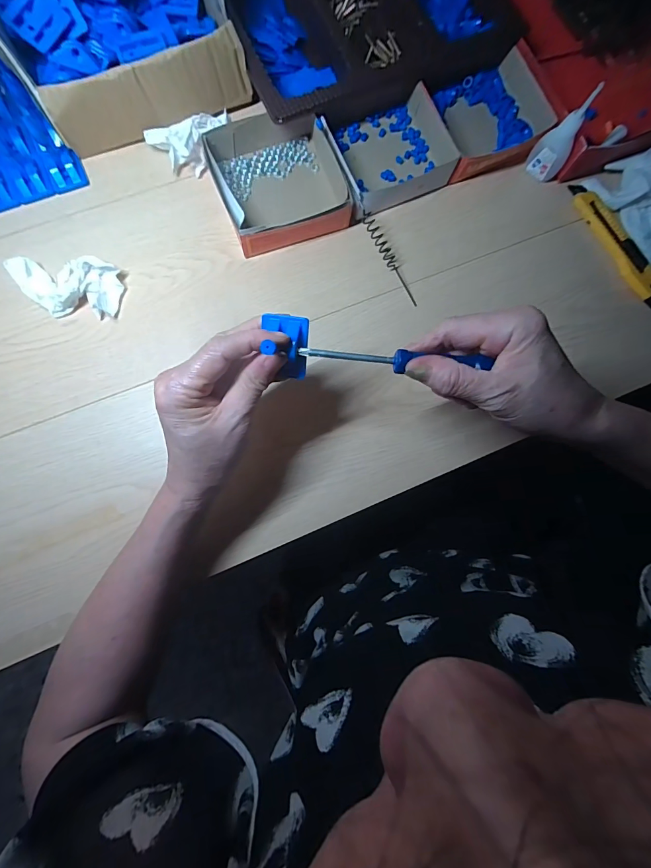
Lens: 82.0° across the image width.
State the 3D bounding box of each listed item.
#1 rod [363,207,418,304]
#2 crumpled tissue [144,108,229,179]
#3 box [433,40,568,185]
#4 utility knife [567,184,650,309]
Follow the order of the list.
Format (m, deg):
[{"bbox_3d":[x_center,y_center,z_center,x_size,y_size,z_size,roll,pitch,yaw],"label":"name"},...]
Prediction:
[{"bbox_3d":[0.067,-0.179,0.385,0.013,0.010,0.102,-35,101,-7],"label":"rod"},{"bbox_3d":[-0.142,-0.297,0.382,0.087,0.035,0.054,4,83,-3],"label":"crumpled tissue"},{"bbox_3d":[0.178,-0.348,0.405,0.123,0.039,0.114,-20,84,-6],"label":"box"},{"bbox_3d":[0.317,-0.203,0.405,0.033,0.013,0.161,-34,86,-7],"label":"utility knife"}]

